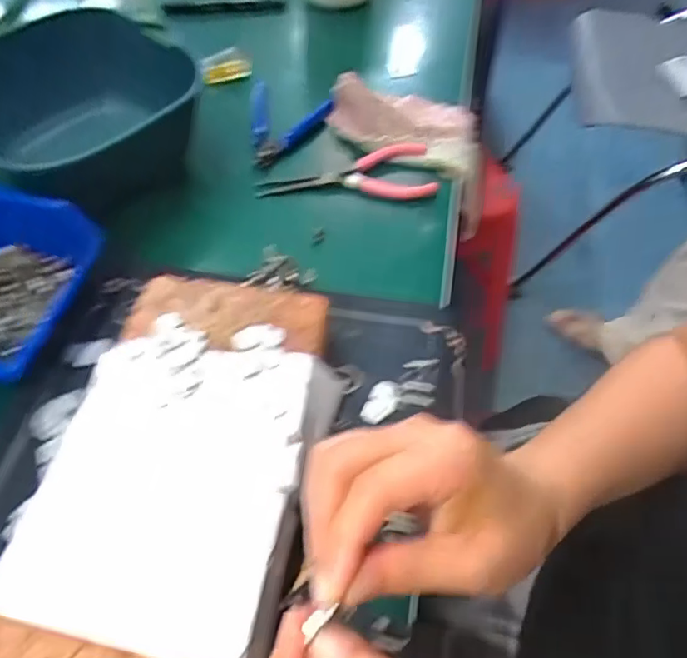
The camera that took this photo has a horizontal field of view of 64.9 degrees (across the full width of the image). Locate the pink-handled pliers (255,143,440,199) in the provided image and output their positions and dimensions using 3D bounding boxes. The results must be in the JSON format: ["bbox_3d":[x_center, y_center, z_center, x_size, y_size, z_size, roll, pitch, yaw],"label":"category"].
[{"bbox_3d":[0.004,-0.119,0.438,0.145,0.017,0.049,-14,57,-7],"label":"pink-handled pliers"}]

